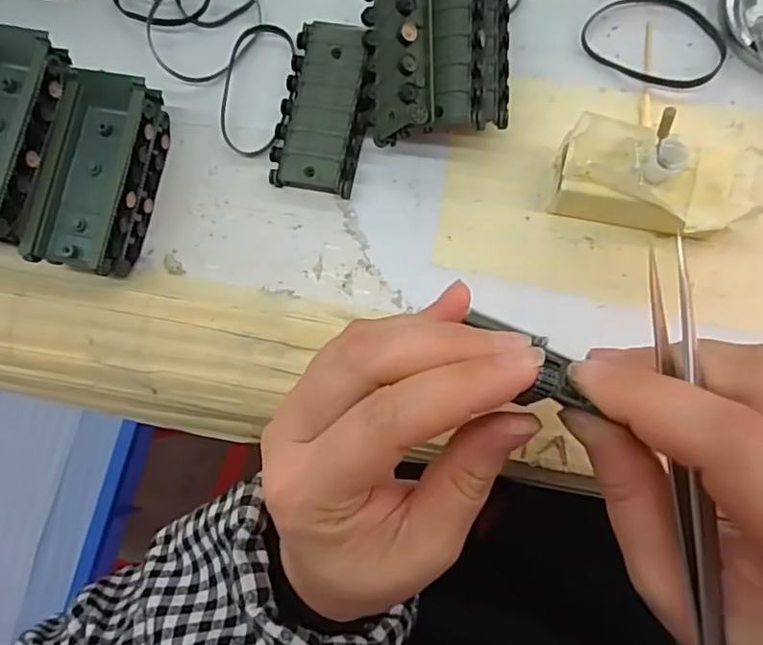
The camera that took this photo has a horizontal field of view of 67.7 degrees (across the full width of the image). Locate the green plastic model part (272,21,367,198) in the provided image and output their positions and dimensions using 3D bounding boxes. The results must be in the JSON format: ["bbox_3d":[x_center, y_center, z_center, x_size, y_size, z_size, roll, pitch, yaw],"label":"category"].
[{"bbox_3d":[-0.029,-0.113,0.299,0.043,0.014,0.090,12,82,7],"label":"green plastic model part"}]

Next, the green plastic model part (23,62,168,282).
[{"bbox_3d":[-0.145,-0.076,0.295,0.041,0.034,0.098,11,82,7],"label":"green plastic model part"}]

